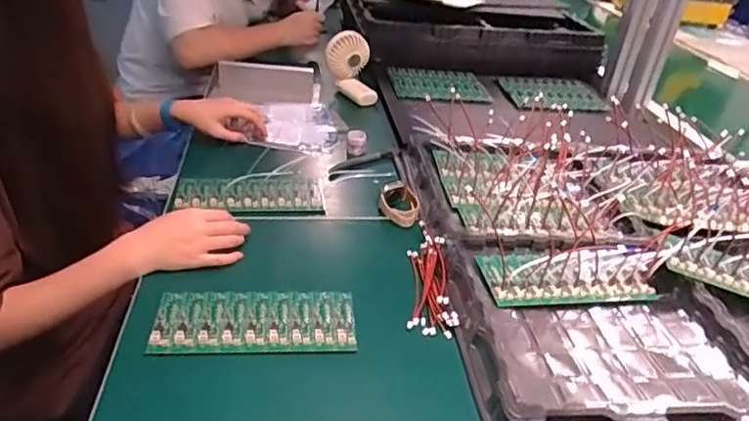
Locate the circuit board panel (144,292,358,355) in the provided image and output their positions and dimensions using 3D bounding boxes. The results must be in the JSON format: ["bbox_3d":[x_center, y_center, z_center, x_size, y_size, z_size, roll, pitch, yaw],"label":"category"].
[{"bbox_3d":[-0.118,0.111,0.552,0.193,0.016,0.079,1,33,-8],"label":"circuit board panel"}]

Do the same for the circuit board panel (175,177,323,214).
[{"bbox_3d":[-0.169,-0.023,0.746,0.195,0.021,0.074,2,32,-6],"label":"circuit board panel"}]

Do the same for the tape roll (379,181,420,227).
[{"bbox_3d":[0.033,-0.010,0.736,0.051,0.034,0.065,5,32,-2],"label":"tape roll"}]

